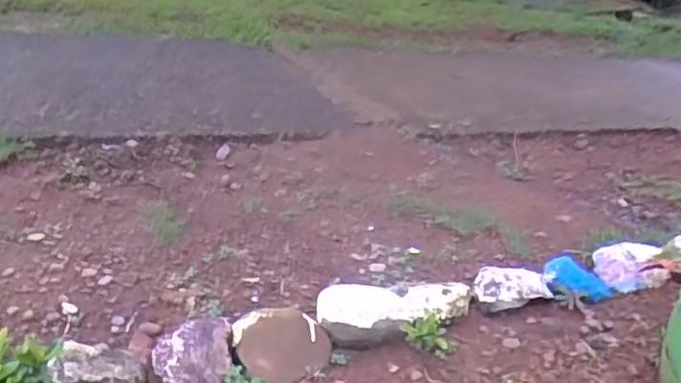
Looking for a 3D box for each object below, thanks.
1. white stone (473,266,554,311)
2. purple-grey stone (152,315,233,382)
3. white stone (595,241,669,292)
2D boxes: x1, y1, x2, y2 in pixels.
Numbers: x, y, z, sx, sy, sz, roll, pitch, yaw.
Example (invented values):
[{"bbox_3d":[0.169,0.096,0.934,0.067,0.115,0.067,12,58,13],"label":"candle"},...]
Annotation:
[{"bbox_3d":[0.268,0.157,1.031,0.123,0.039,0.085,-9,29,-22],"label":"white stone"},{"bbox_3d":[-0.177,0.207,0.774,0.091,0.075,0.101,3,23,-6],"label":"purple-grey stone"},{"bbox_3d":[0.497,0.131,1.105,0.122,0.071,0.083,7,27,9],"label":"white stone"}]

